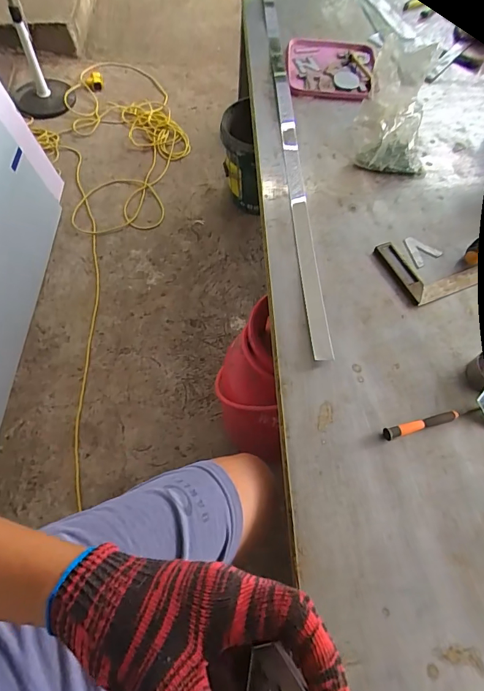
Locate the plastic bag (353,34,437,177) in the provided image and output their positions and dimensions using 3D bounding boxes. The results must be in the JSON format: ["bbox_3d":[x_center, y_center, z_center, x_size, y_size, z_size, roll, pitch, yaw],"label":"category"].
[{"bbox_3d":[0.275,-0.428,0.751,0.125,0.092,0.248,11,61,3],"label":"plastic bag"}]

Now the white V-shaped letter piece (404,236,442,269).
[{"bbox_3d":[0.275,-0.149,0.647,0.052,0.005,0.053,-30,67,-18],"label":"white V-shaped letter piece"}]

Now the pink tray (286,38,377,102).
[{"bbox_3d":[0.186,-0.603,0.897,0.185,0.034,0.205,13,61,4],"label":"pink tray"}]

